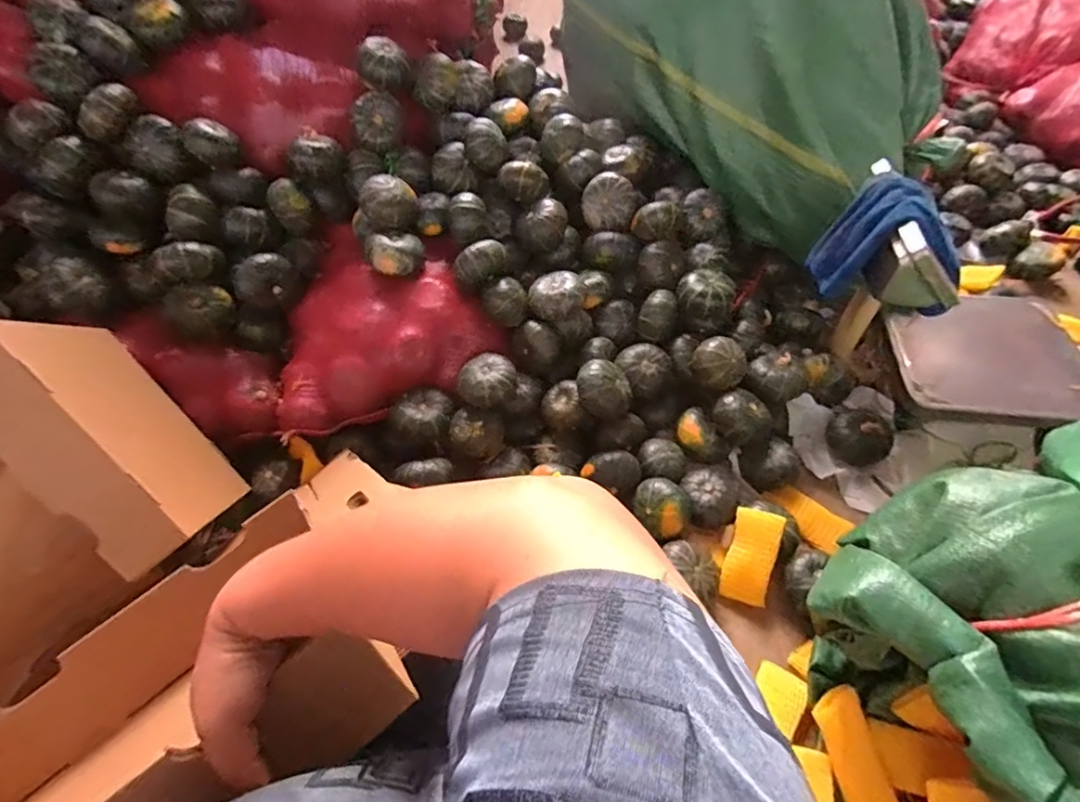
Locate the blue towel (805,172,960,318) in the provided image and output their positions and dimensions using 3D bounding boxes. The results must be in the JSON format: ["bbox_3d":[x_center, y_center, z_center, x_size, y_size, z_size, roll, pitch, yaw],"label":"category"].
[{"bbox_3d":[0.562,-0.245,0.835,0.216,0.181,0.106,29,60,21],"label":"blue towel"}]

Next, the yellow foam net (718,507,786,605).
[{"bbox_3d":[0.333,0.243,0.821,0.067,0.019,0.141,18,81,14],"label":"yellow foam net"}]

